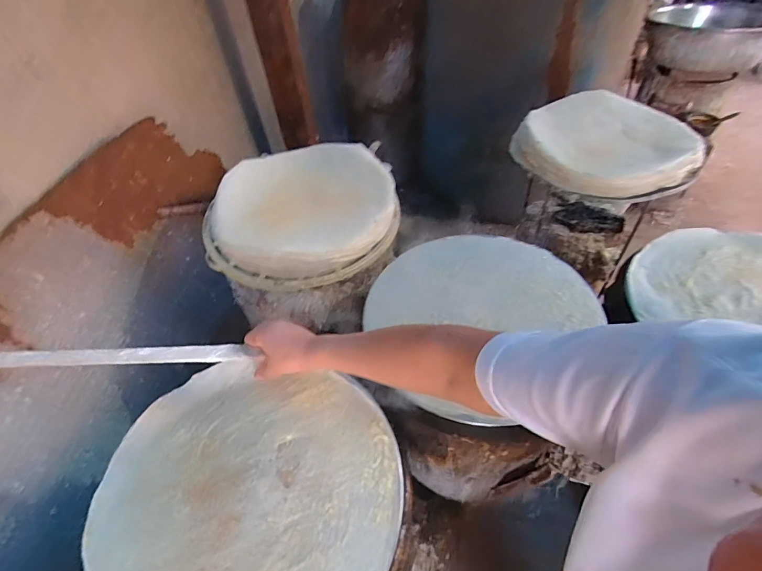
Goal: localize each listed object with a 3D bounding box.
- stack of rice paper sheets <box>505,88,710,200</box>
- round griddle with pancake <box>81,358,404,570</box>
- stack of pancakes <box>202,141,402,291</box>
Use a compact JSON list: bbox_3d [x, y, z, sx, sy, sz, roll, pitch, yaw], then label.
[{"bbox_3d":[0.514,-0.333,0.917,0.363,0.064,0.356,-18,49,-9],"label":"stack of rice paper sheets"},{"bbox_3d":[-0.164,0.258,0.492,0.360,0.012,0.343,14,51,13],"label":"round griddle with pancake"},{"bbox_3d":[-0.166,-0.161,0.837,0.408,0.080,0.375,-13,49,-5],"label":"stack of pancakes"}]

